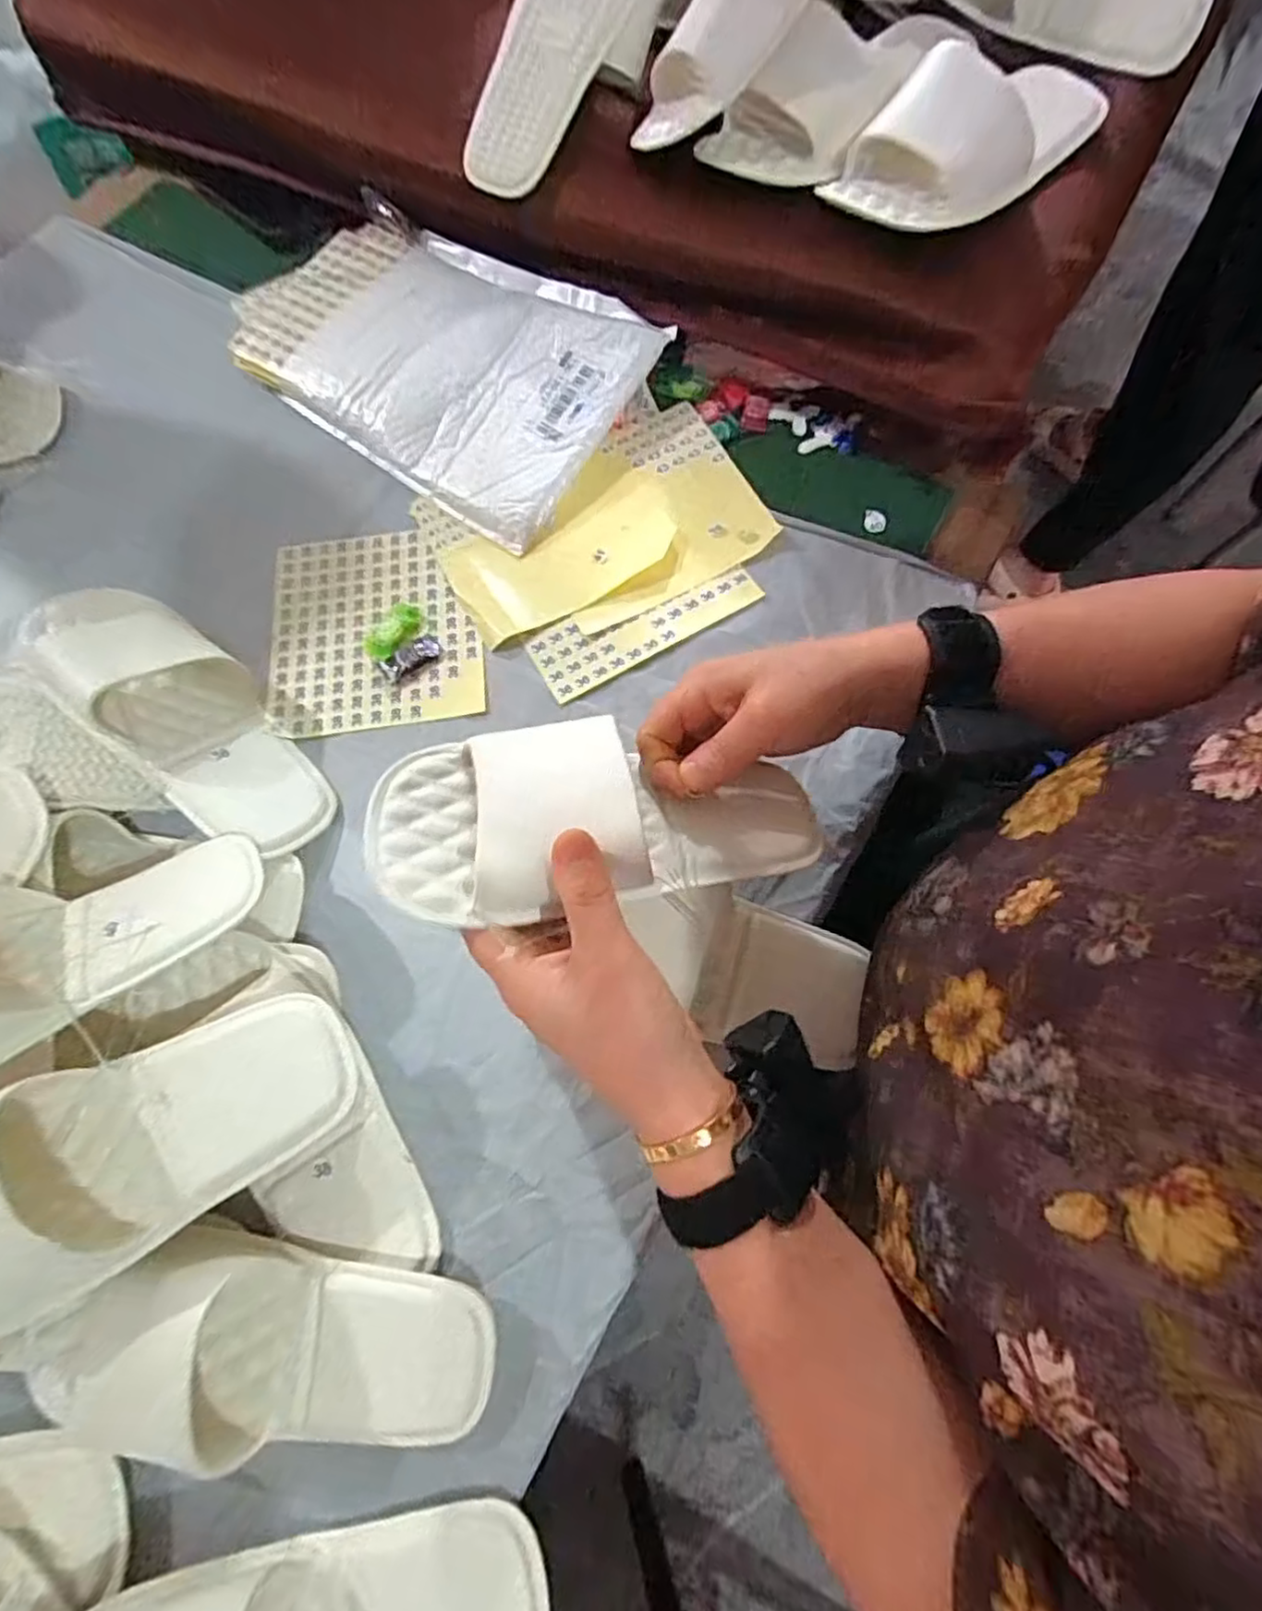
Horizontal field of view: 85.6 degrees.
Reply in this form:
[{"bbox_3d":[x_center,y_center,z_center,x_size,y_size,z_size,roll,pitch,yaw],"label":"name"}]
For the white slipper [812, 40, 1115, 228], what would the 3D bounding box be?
[{"bbox_3d":[0.245,-0.460,0.461,0.240,0.055,0.094,-33,73,-9],"label":"white slipper"}]

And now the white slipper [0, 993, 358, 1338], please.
[{"bbox_3d":[-0.261,0.176,0.326,0.242,0.062,0.099,-25,72,-6],"label":"white slipper"}]

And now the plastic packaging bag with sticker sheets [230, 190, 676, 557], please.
[{"bbox_3d":[-0.178,-0.386,0.574,0.382,0.047,0.212,34,76,13],"label":"plastic packaging bag with sticker sheets"}]

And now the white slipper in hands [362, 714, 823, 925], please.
[{"bbox_3d":[-0.002,0.005,0.327,0.228,0.062,0.107,1,69,-20],"label":"white slipper in hands"}]

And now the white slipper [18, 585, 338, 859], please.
[{"bbox_3d":[-0.299,-0.066,0.453,0.239,0.075,0.088,37,76,14],"label":"white slipper"}]

